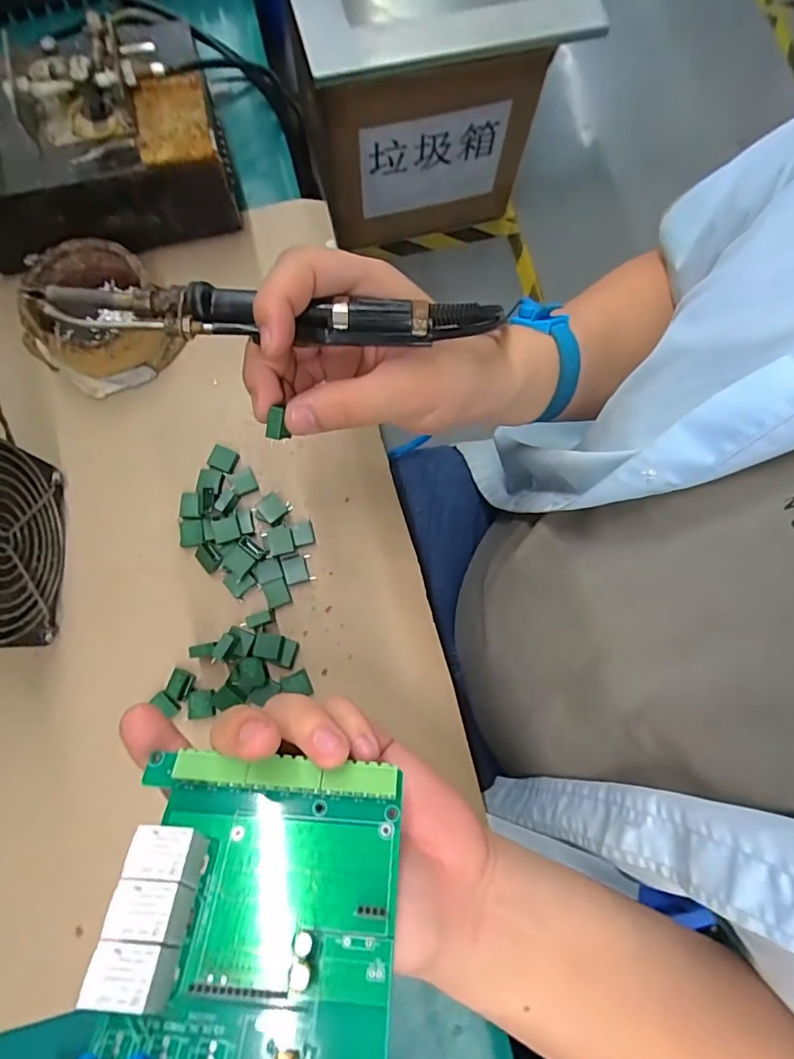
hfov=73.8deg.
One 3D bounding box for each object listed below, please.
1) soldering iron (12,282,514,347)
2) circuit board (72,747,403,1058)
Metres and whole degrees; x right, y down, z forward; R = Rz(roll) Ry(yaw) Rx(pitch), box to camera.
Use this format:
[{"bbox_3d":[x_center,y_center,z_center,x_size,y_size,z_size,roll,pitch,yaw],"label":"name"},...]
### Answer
[{"bbox_3d":[-0.065,-0.102,0.251,0.213,0.015,0.024,3,77,0],"label":"soldering iron"},{"bbox_3d":[-0.051,0.141,0.185,0.099,0.022,0.112,6,47,-4],"label":"circuit board"}]

